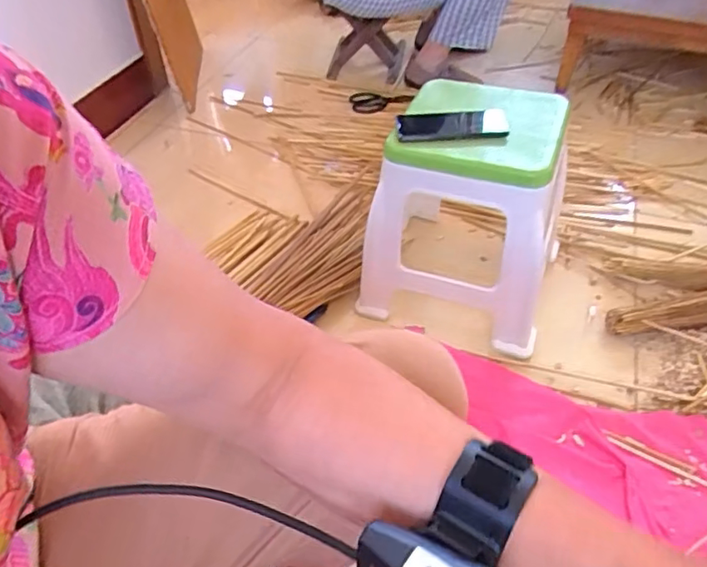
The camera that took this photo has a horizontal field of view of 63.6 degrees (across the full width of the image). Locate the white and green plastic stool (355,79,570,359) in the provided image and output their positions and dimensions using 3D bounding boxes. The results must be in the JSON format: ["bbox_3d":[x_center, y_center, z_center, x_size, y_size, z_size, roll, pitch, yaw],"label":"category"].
[{"bbox_3d":[0.181,-0.116,0.948,0.293,0.318,0.283,10,46,10],"label":"white and green plastic stool"}]

